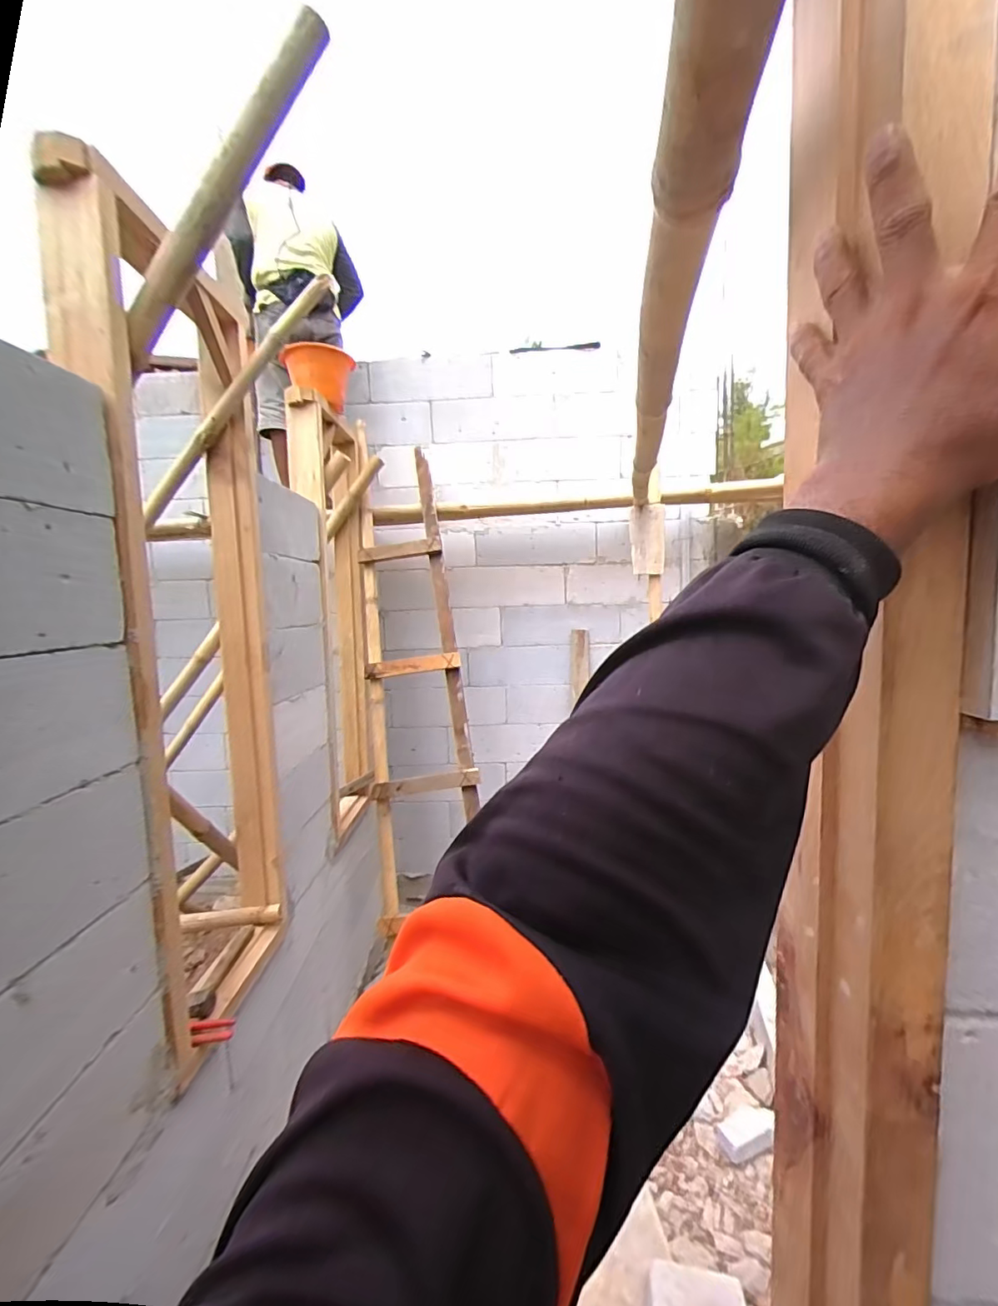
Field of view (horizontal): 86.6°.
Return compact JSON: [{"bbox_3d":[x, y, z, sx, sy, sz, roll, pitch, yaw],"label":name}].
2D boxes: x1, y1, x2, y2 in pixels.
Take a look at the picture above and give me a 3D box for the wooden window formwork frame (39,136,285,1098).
[{"bbox_3d":[-0.609,-0.038,1.094,0.145,1.376,0.547,-3,6,-6],"label":"wooden window formwork frame"}]

